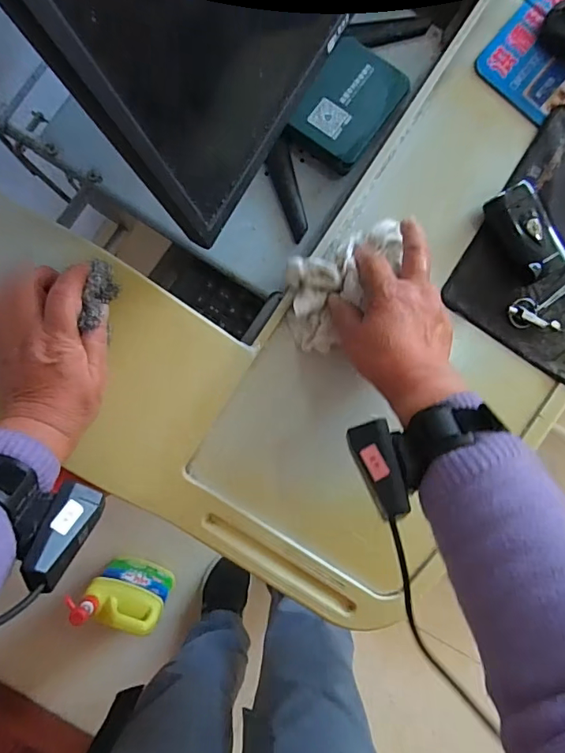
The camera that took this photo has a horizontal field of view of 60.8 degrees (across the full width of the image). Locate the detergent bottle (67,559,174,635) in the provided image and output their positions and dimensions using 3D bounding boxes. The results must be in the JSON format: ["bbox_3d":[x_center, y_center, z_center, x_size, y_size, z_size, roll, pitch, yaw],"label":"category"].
[{"bbox_3d":[-0.307,0.430,0.953,0.165,0.216,0.060,14,86,-2],"label":"detergent bottle"}]

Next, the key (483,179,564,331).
[{"bbox_3d":[0.257,-0.120,0.474,0.084,0.028,0.138,-16,87,-4],"label":"key"}]

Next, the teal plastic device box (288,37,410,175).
[{"bbox_3d":[0.066,-0.274,0.493,0.082,0.031,0.113,34,85,0],"label":"teal plastic device box"}]

